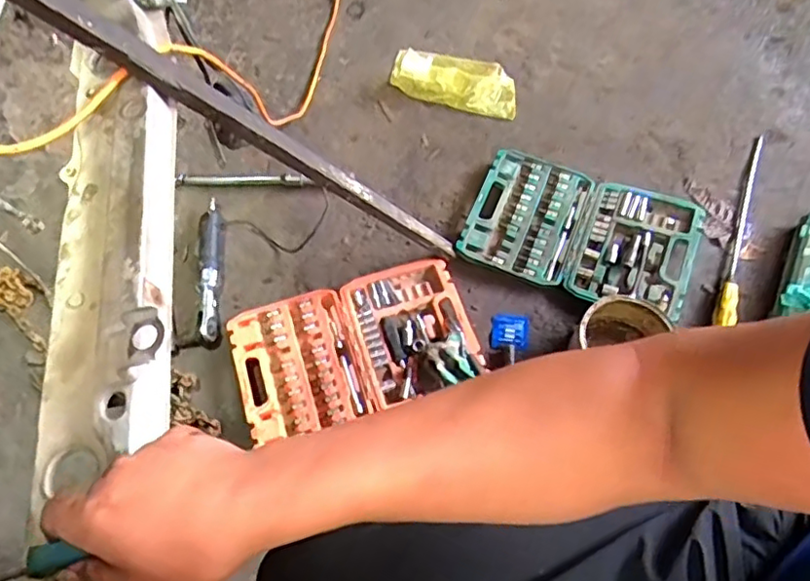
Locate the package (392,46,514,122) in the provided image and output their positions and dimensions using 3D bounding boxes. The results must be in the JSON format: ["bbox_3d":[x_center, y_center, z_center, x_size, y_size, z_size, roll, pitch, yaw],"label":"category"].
[{"bbox_3d":[0.105,-0.440,1.272,0.263,0.048,0.117,17,67,10],"label":"package"}]

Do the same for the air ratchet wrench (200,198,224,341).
[{"bbox_3d":[-0.349,-0.040,1.091,0.039,0.032,0.267,-6,65,0],"label":"air ratchet wrench"}]

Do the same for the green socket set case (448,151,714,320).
[{"bbox_3d":[0.316,-0.109,1.101,0.389,0.043,0.247,18,67,10],"label":"green socket set case"}]

